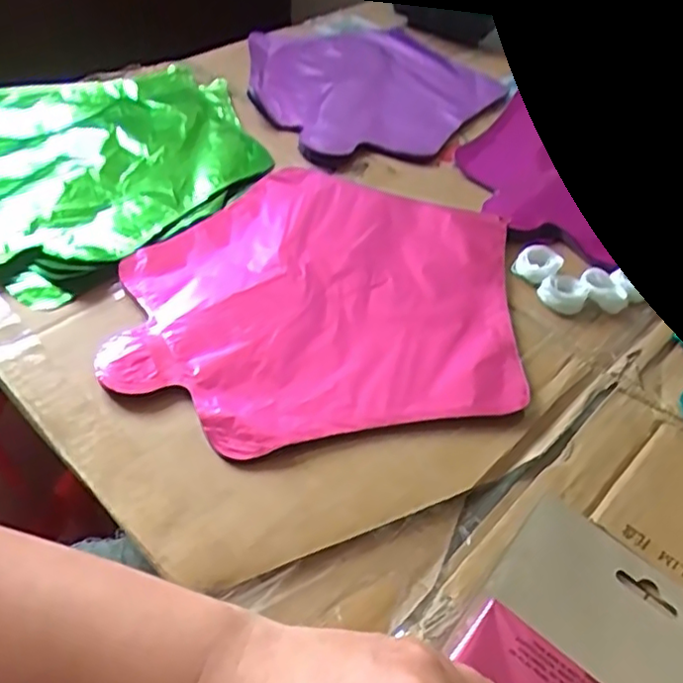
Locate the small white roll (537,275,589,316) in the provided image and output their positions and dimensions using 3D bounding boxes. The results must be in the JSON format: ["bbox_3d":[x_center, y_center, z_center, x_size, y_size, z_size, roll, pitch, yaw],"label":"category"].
[{"bbox_3d":[0.140,-0.030,0.411,0.028,0.010,0.028,3,47,-3],"label":"small white roll"}]

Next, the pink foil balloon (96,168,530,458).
[{"bbox_3d":[-0.010,-0.033,0.397,0.224,0.007,0.233,6,47,0],"label":"pink foil balloon"}]

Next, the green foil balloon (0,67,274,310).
[{"bbox_3d":[-0.185,-0.132,0.489,0.237,0.034,0.294,-12,50,-16],"label":"green foil balloon"}]

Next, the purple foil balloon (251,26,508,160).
[{"bbox_3d":[0.027,-0.240,0.617,0.228,0.032,0.269,-8,49,-12],"label":"purple foil balloon"}]

